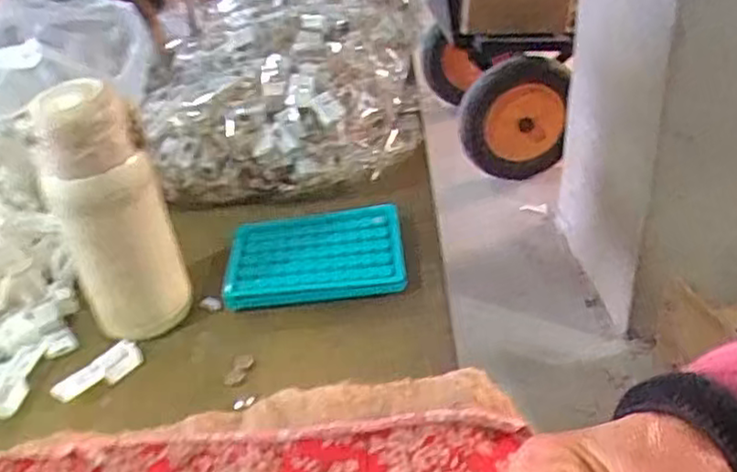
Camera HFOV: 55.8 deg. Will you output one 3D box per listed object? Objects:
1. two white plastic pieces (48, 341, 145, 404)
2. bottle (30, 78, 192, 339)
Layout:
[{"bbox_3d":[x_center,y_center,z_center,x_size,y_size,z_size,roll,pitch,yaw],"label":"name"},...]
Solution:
[{"bbox_3d":[-0.179,0.091,0.462,0.059,0.006,0.021,-32,64,-32],"label":"two white plastic pieces"},{"bbox_3d":[-0.175,-0.016,0.472,0.067,0.171,0.075,-20,39,-17],"label":"bottle"}]

